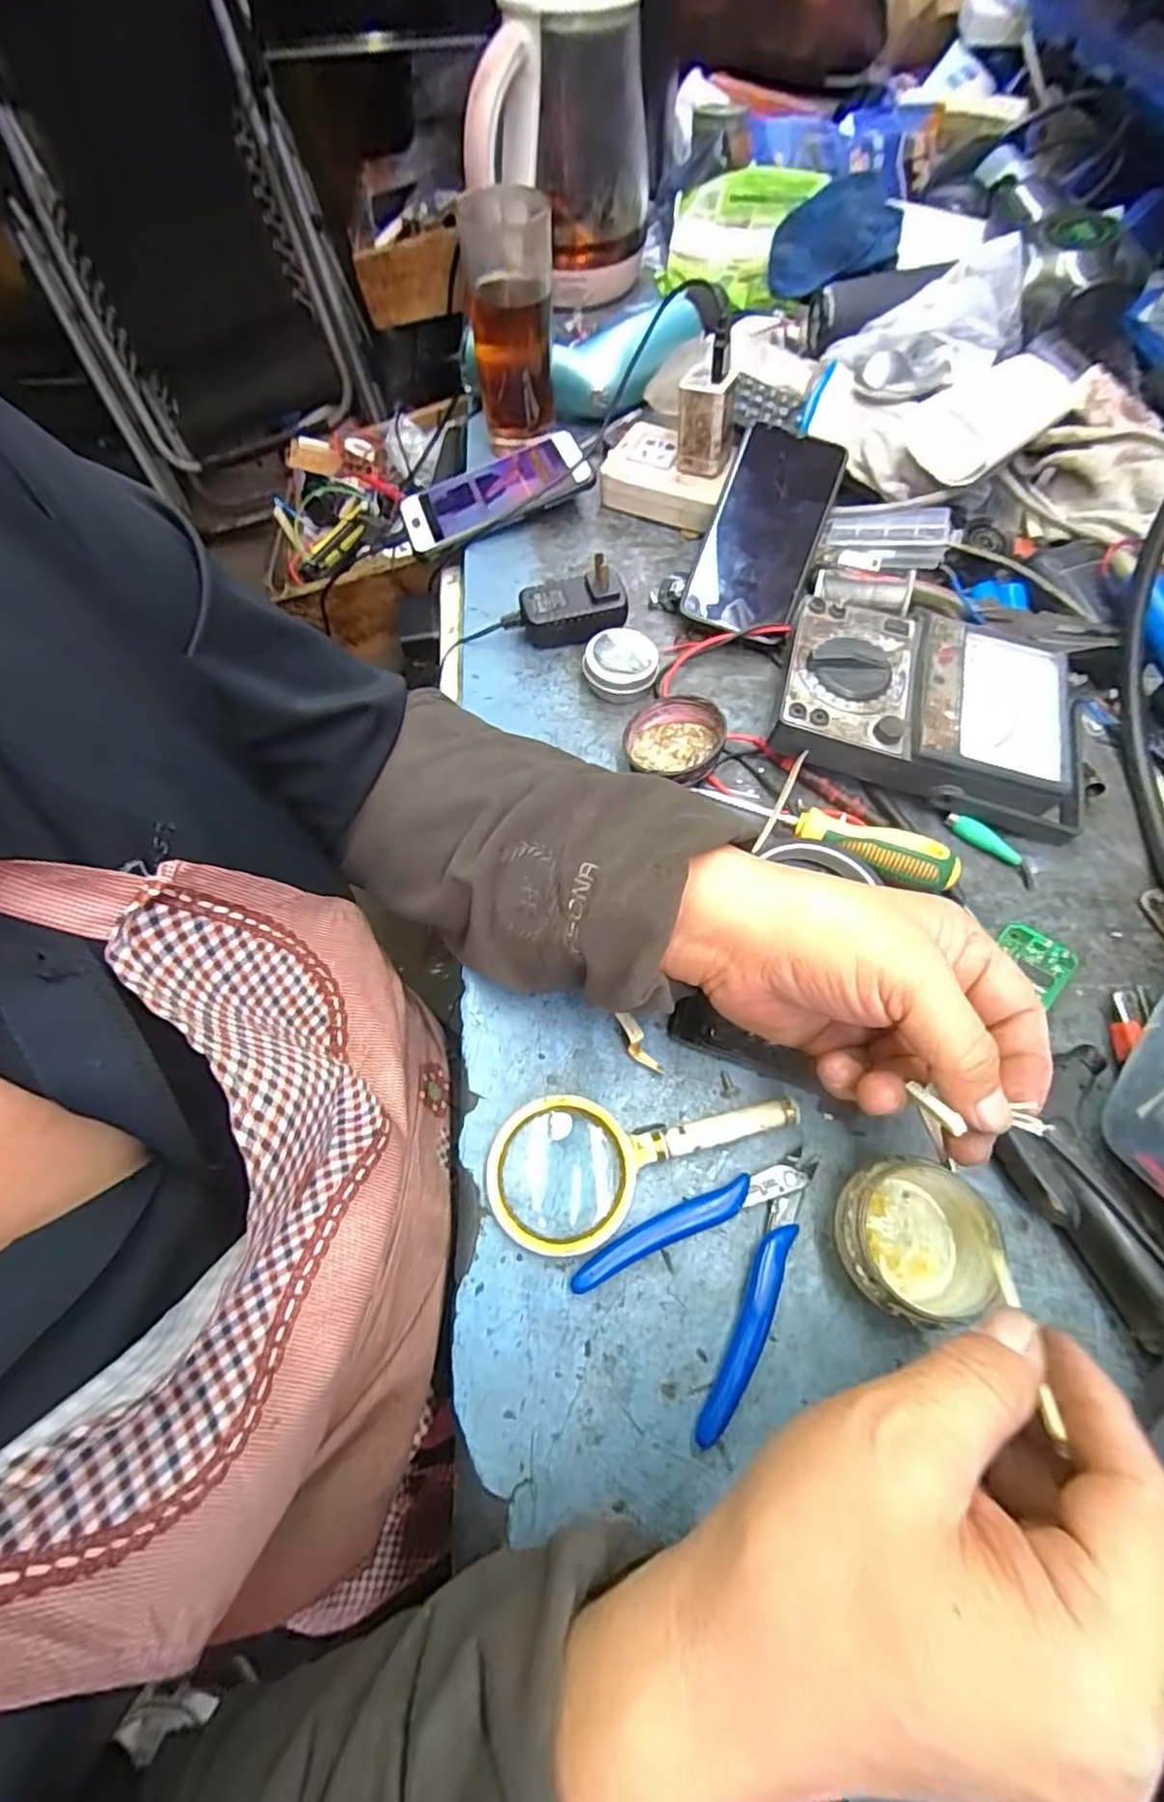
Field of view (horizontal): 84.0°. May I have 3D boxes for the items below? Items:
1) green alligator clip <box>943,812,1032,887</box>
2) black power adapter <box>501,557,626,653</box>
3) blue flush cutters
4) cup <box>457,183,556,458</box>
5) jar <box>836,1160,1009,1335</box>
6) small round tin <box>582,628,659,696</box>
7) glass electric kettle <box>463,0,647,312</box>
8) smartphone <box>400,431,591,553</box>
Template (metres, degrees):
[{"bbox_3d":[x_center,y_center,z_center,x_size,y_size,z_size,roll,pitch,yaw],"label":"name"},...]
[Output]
[{"bbox_3d":[0.244,-0.032,0.385,0.010,0.011,0.060,-41,71,-18],"label":"green alligator clip"},{"bbox_3d":[-0.012,-0.203,0.448,0.083,0.049,0.032,-3,64,-1],"label":"black power adapter"},{"bbox_3d":[0.066,0.161,0.289,0.113,0.009,0.079,-37,69,-16],"label":"blue flush cutters"},{"bbox_3d":[-0.056,-0.459,0.504,0.063,0.136,0.065,-6,64,-2],"label":"cup"},{"bbox_3d":[0.144,0.147,0.280,0.067,0.034,0.062,0,64,0],"label":"jar"},{"bbox_3d":[0.027,-0.160,0.442,0.048,0.023,0.047,0,64,0],"label":"small round tin"},{"bbox_3d":[-0.019,-0.691,0.595,0.154,0.193,0.109,6,64,3],"label":"glass electric kettle"},{"bbox_3d":[-0.071,-0.331,0.524,0.152,0.010,0.072,-23,62,1],"label":"smartphone"}]

